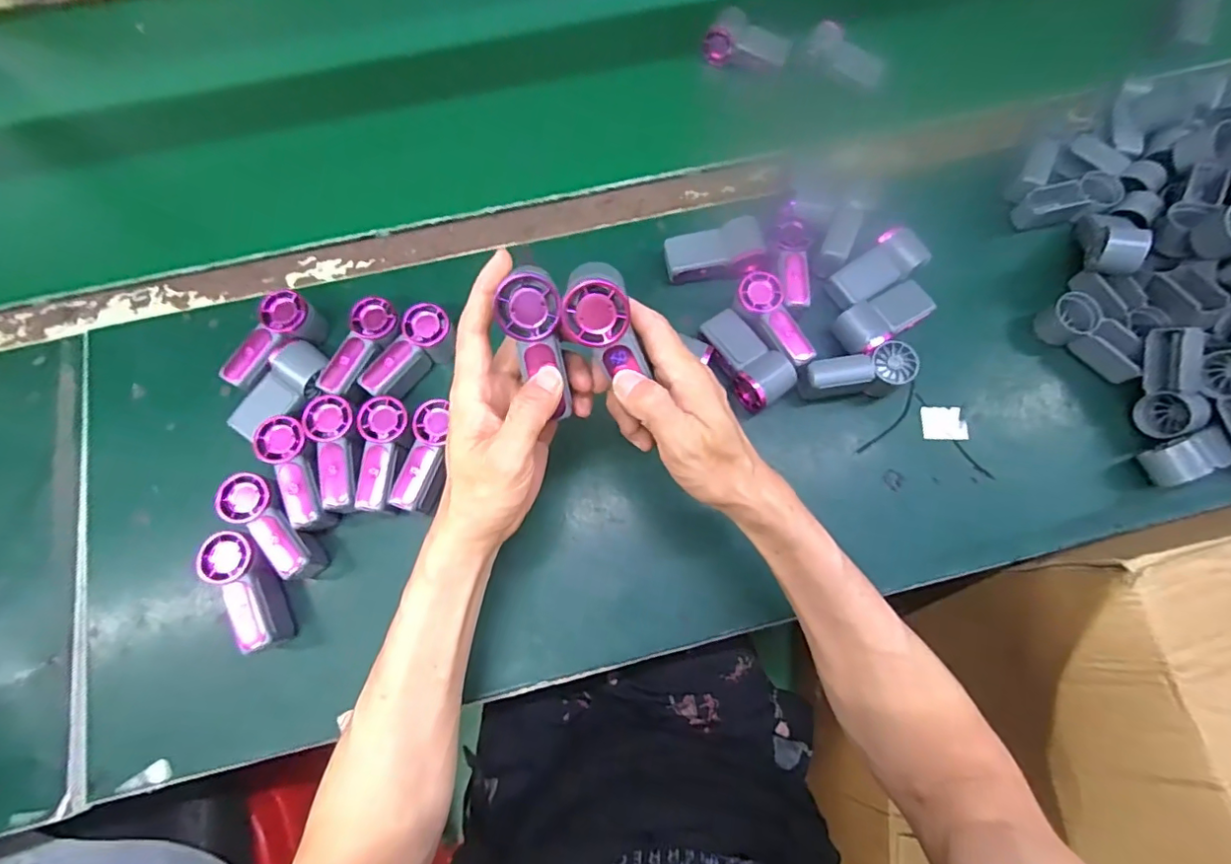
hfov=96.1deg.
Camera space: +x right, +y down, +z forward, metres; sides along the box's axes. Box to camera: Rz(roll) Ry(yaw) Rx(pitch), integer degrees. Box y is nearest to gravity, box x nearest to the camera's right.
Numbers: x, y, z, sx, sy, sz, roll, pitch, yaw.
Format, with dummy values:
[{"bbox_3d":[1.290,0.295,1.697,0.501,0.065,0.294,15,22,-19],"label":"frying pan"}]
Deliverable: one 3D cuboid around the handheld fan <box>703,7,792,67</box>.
[{"bbox_3d":[0.147,-0.429,0.613,0.090,0.034,0.045,17,75,4],"label":"handheld fan"}]

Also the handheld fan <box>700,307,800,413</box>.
[{"bbox_3d":[0.116,-0.066,0.500,0.047,0.038,0.094,-34,77,-10],"label":"handheld fan"}]

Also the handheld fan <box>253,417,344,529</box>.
[{"bbox_3d":[-0.258,0.033,0.452,0.035,0.032,0.093,-26,76,-8],"label":"handheld fan"}]

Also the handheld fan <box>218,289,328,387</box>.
[{"bbox_3d":[-0.296,-0.074,0.489,0.036,0.050,0.090,24,75,6],"label":"handheld fan"}]

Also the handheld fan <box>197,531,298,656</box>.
[{"bbox_3d":[-0.284,0.123,0.432,0.033,0.049,0.089,-28,76,-8],"label":"handheld fan"}]

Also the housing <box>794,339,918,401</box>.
[{"bbox_3d":[0.207,-0.047,0.486,0.095,0.047,0.034,-12,75,-4],"label":"housing"}]

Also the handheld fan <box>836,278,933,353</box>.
[{"bbox_3d":[0.243,-0.104,0.506,0.101,0.040,0.043,-33,77,-10],"label":"handheld fan"}]

